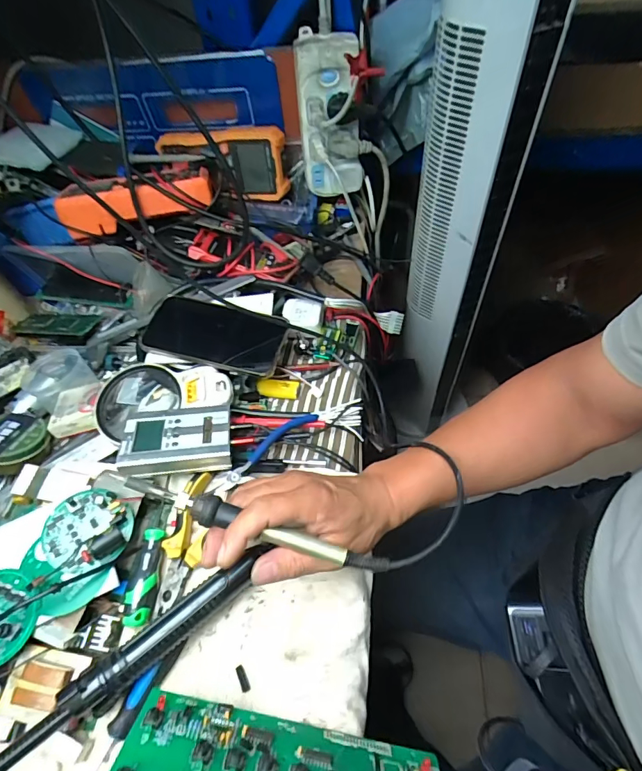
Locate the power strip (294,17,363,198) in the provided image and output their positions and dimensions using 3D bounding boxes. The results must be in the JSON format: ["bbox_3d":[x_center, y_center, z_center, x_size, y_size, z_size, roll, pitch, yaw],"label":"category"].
[{"bbox_3d":[0.007,-0.333,0.552,0.079,0.194,0.061,8,57,10],"label":"power strip"}]

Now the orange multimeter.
[{"bbox_3d":[-0.131,-0.309,0.596,0.162,0.086,0.045,14,58,13],"label":"orange multimeter"}]

